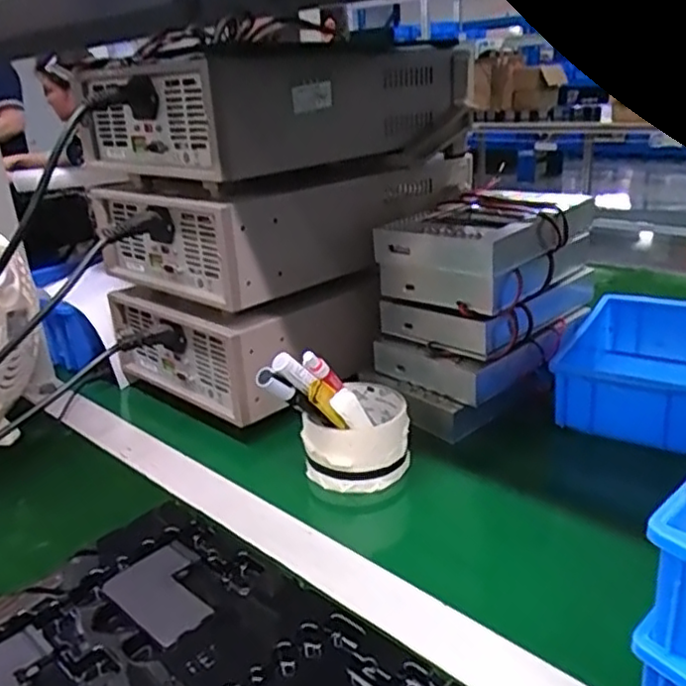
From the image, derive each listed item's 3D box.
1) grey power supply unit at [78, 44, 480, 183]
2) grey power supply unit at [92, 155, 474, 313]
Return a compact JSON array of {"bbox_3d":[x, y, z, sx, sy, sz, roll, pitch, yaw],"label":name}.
[{"bbox_3d":[-0.053,-0.234,0.667,0.226,0.095,0.335,16,30,42],"label":"grey power supply unit"},{"bbox_3d":[-0.046,-0.132,0.690,0.340,0.091,0.204,-22,27,-36],"label":"grey power supply unit"}]

